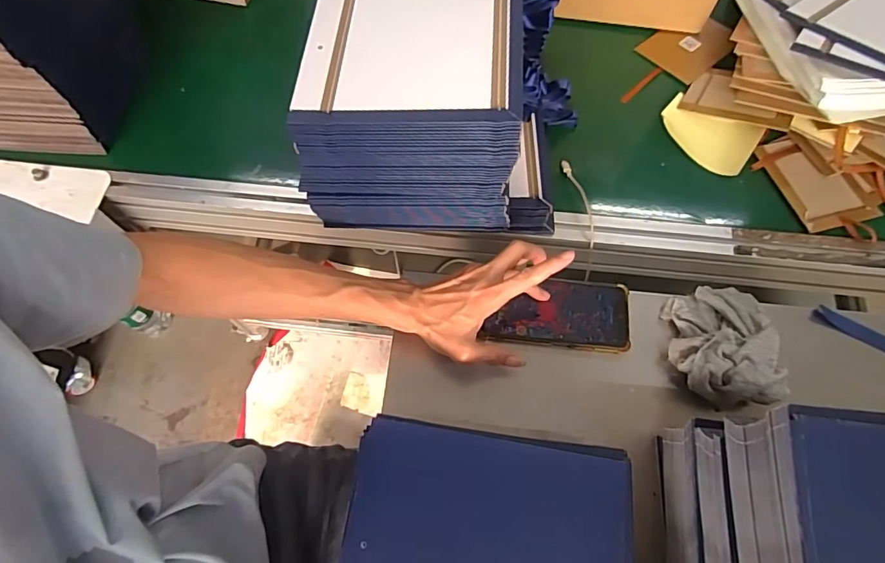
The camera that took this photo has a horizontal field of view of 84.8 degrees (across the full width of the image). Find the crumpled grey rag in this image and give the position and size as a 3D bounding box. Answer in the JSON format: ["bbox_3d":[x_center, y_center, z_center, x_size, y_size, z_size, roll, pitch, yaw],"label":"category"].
[{"bbox_3d":[0.296,0.064,0.517,0.098,0.079,0.135,0,67,2],"label":"crumpled grey rag"}]

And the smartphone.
[{"bbox_3d":[0.130,0.036,0.552,0.157,0.014,0.080,6,68,3],"label":"smartphone"}]

